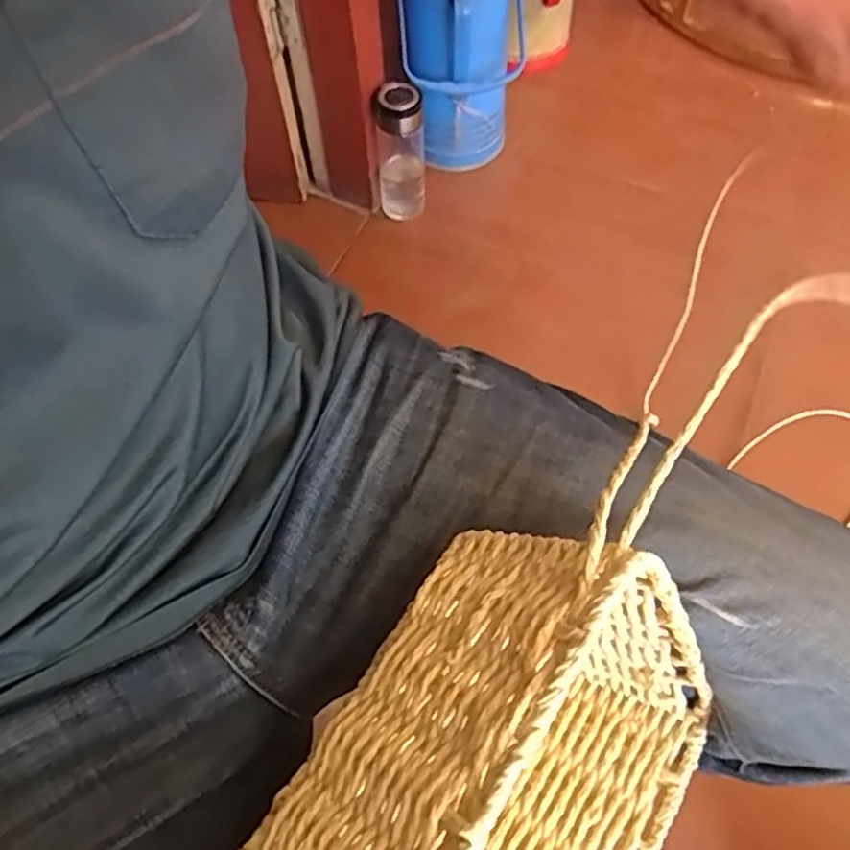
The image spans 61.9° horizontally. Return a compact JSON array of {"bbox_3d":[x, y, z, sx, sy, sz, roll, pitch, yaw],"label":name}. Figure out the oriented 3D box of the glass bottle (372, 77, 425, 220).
[{"bbox_3d":[-0.035,-0.388,1.038,0.068,0.222,0.057,-3,61,0],"label":"glass bottle"}]

